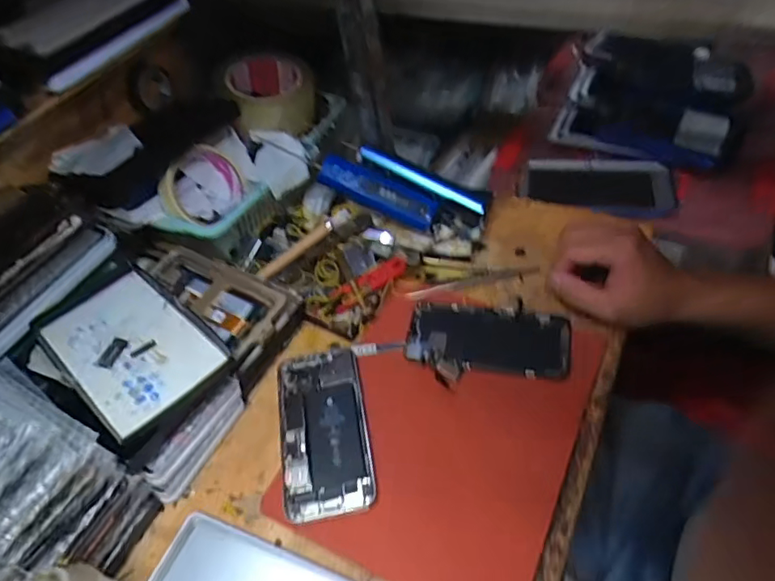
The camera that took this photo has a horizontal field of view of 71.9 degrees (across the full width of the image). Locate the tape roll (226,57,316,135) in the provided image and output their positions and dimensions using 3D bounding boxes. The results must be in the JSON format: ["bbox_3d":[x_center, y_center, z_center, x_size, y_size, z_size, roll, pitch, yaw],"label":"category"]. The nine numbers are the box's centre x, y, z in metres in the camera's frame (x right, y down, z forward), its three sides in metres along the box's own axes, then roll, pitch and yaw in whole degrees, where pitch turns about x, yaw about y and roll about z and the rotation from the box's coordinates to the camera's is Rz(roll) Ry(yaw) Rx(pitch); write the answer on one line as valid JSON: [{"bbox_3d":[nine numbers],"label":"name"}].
[{"bbox_3d":[-0.136,-0.230,0.632,0.097,0.060,0.097,-4,49,5],"label":"tape roll"}]

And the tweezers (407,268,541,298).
[{"bbox_3d":[0.084,-0.009,0.533,0.132,0.006,0.011,-13,49,-3],"label":"tweezers"}]

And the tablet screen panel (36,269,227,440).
[{"bbox_3d":[-0.224,0.047,0.467,0.170,0.009,0.104,34,59,30],"label":"tablet screen panel"}]

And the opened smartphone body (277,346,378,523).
[{"bbox_3d":[-0.055,0.115,0.449,0.072,0.014,0.146,-12,49,-1],"label":"opened smartphone body"}]

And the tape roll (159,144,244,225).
[{"bbox_3d":[-0.196,-0.110,0.569,0.089,0.086,0.032,-6,2,-42],"label":"tape roll"}]

